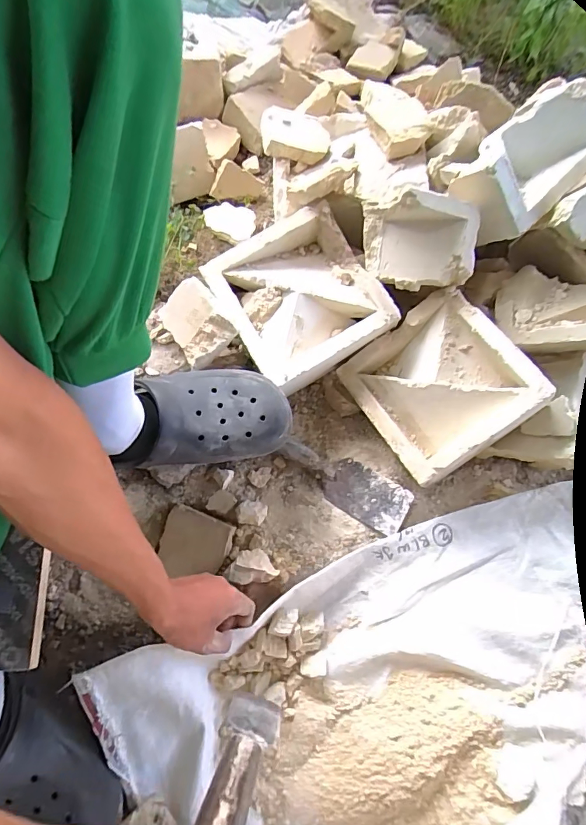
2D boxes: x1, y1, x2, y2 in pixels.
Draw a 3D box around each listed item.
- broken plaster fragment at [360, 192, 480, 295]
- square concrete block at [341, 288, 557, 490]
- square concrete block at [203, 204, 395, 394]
[{"bbox_3d":[0.158,-0.216,0.555,0.141,0.057,0.116,0,106,20],"label":"broken plaster fragment"},{"bbox_3d":[0.196,-0.040,0.608,0.200,0.090,0.222,-39,65,10],"label":"square concrete block"},{"bbox_3d":[0.007,-0.156,0.604,0.200,0.068,0.204,-30,79,-12],"label":"square concrete block"}]

